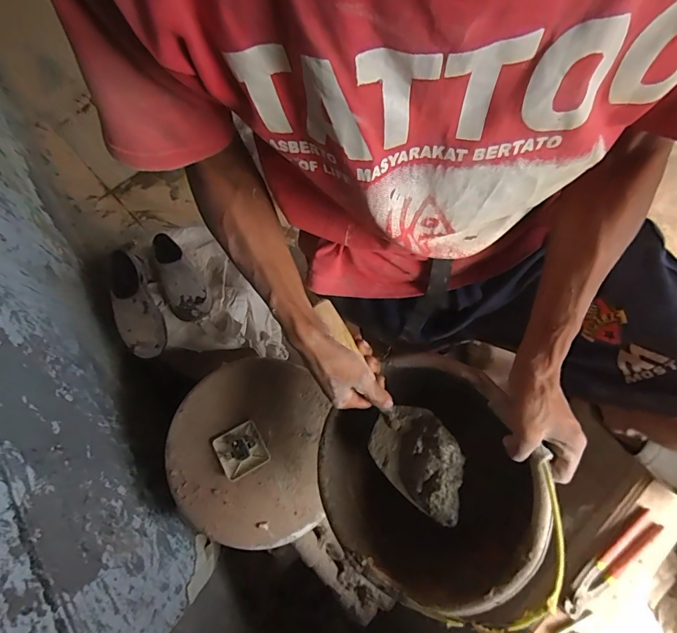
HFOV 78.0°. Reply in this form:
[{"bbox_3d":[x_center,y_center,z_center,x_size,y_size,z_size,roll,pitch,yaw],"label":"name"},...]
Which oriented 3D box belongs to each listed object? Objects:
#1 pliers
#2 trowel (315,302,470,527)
[{"bbox_3d":[0.448,0.406,0.682,0.212,0.015,0.041,-40,79,-11],"label":"pliers"},{"bbox_3d":[0.057,0.106,0.493,0.081,0.056,0.279,-30,84,-10],"label":"trowel"}]

